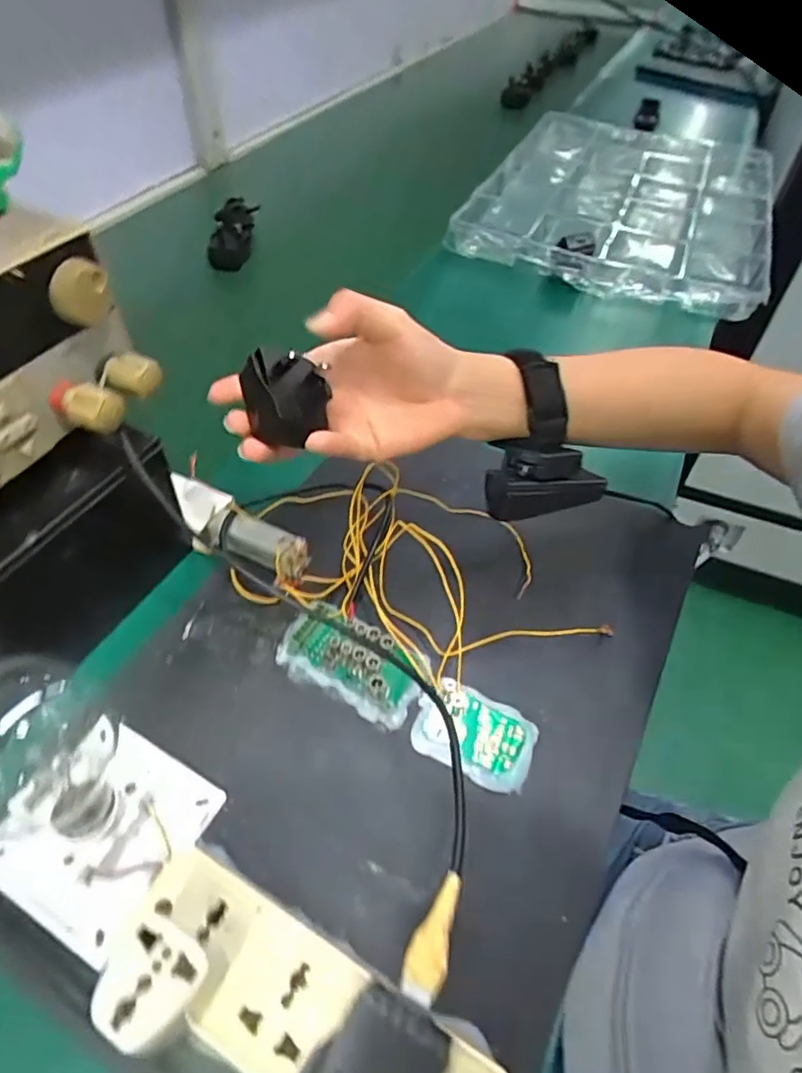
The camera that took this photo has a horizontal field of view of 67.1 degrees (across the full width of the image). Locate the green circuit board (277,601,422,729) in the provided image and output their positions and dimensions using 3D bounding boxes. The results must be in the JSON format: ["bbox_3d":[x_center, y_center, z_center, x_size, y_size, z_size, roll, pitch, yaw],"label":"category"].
[{"bbox_3d":[-0.031,0.075,0.372,0.088,0.019,0.048,30,54,20],"label":"green circuit board"}]

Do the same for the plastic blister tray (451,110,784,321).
[{"bbox_3d":[0.331,-0.491,0.865,0.360,0.043,0.581,21,52,11],"label":"plastic blister tray"}]

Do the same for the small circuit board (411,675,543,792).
[{"bbox_3d":[0.043,0.115,0.354,0.069,0.008,0.047,21,52,14],"label":"small circuit board"}]

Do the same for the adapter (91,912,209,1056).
[{"bbox_3d":[-0.096,0.177,0.240,0.037,0.034,0.037,16,51,10],"label":"adapter"}]

